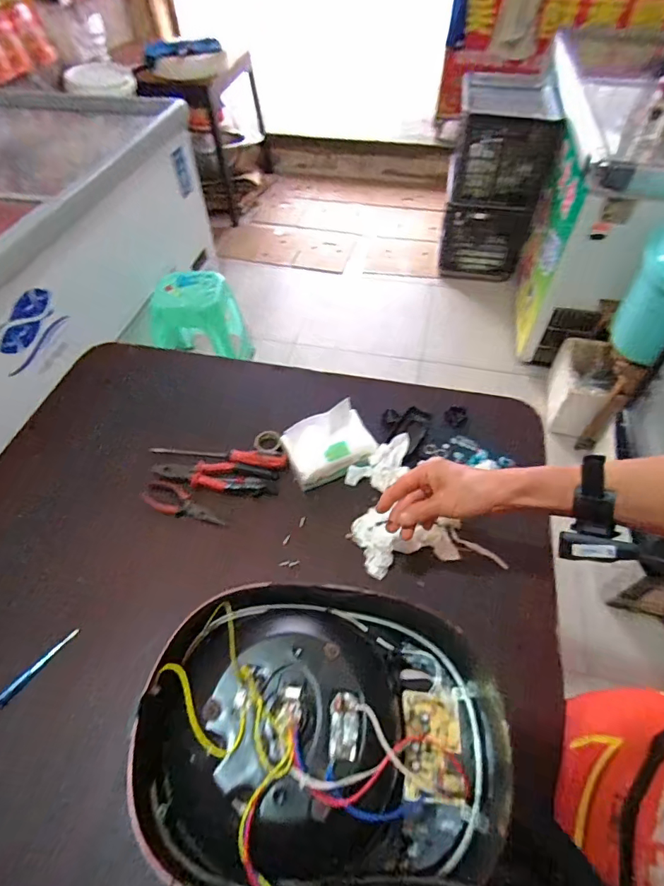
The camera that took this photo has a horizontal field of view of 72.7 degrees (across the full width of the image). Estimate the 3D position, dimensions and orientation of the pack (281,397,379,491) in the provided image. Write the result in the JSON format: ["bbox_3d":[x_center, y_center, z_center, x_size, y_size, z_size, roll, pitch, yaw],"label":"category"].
[{"bbox_3d":[-0.005,0.002,0.754,0.142,0.079,0.093,-24,56,-16],"label":"pack"}]

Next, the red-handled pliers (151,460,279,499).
[{"bbox_3d":[-0.198,0.055,0.762,0.212,0.020,0.054,7,53,6],"label":"red-handled pliers"}]

